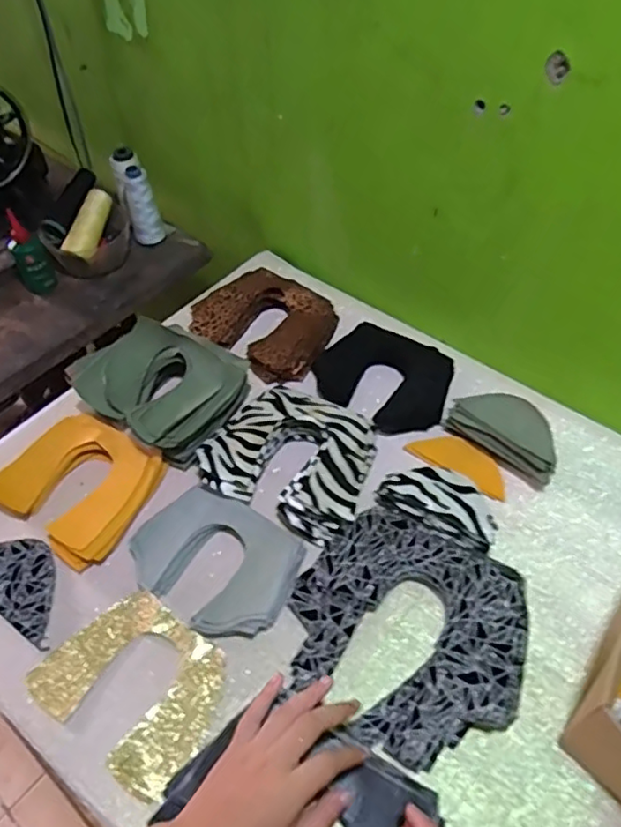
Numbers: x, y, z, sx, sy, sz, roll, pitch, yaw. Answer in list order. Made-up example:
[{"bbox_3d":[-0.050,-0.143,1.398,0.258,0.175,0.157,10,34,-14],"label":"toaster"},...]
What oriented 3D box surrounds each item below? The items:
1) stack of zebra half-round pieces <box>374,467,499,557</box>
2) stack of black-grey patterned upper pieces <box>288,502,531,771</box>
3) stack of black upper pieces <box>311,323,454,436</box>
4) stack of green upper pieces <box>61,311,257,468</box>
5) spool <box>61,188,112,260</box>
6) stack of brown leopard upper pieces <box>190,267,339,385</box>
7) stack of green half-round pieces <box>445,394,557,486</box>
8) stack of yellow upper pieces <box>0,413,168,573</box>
[{"bbox_3d":[0.133,0.092,0.606,0.116,0.038,0.067,33,59,25],"label":"stack of zebra half-round pieces"},{"bbox_3d":[0.086,0.190,0.536,0.199,0.033,0.184,28,57,22],"label":"stack of black-grey patterned upper pieces"},{"bbox_3d":[0.081,-0.046,0.716,0.161,0.035,0.117,24,56,19],"label":"stack of black upper pieces"},{"bbox_3d":[-0.162,-0.029,0.696,0.171,0.078,0.150,32,59,24],"label":"stack of green upper pieces"},{"bbox_3d":[-0.316,-0.268,0.864,0.034,0.035,0.113,13,73,13],"label":"spool"},{"bbox_3d":[-0.059,-0.118,0.782,0.169,0.042,0.141,24,56,20],"label":"stack of brown leopard upper pieces"},{"bbox_3d":[0.211,0.017,0.652,0.126,0.039,0.067,36,60,26],"label":"stack of green half-round pieces"},{"bbox_3d":[-0.241,0.071,0.637,0.153,0.018,0.135,28,57,22],"label":"stack of yellow upper pieces"}]

